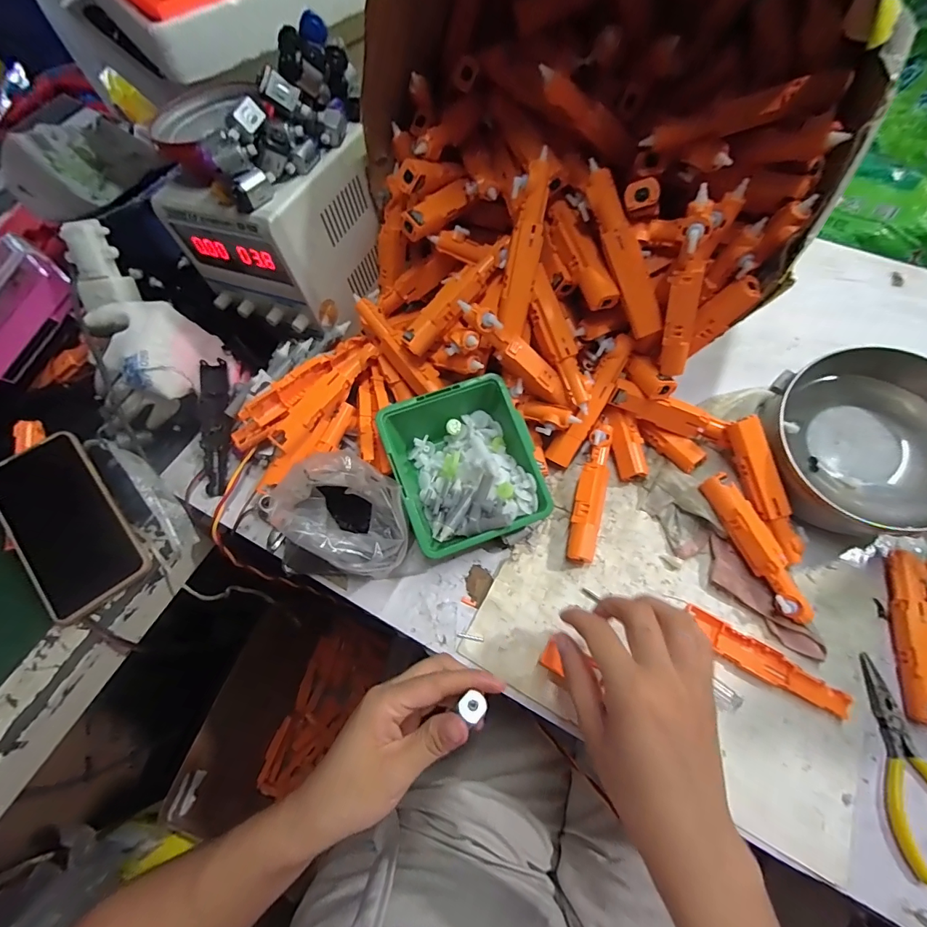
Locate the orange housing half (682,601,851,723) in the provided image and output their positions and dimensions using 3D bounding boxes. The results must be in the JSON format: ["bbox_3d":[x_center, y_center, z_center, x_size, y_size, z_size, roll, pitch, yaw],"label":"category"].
[{"bbox_3d":[0.225,0.148,0.322,0.118,0.006,0.024,28,69,16],"label":"orange housing half"}]

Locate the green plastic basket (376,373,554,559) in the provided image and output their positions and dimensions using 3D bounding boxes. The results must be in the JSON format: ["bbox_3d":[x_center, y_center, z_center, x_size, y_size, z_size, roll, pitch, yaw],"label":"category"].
[{"bbox_3d":[0.001,0.005,0.358,0.113,0.067,0.125,-18,66,-7],"label":"green plastic basket"}]

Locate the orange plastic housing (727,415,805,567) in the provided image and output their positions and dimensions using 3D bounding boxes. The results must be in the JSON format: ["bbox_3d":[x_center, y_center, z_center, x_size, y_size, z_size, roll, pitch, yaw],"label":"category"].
[{"bbox_3d":[0.244,0.022,0.347,0.022,0.020,0.118,-21,88,-6],"label":"orange plastic housing"}]

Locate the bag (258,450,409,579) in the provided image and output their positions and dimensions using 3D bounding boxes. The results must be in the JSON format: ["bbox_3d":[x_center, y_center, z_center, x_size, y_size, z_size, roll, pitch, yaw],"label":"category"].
[{"bbox_3d":[-0.094,0.044,0.335,0.103,0.079,0.081,-1,65,1],"label":"bag"}]

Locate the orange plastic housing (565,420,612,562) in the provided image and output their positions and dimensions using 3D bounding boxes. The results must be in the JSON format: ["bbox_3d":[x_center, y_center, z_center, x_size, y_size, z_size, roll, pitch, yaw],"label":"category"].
[{"bbox_3d":[0.109,0.020,0.366,0.024,0.030,0.125,13,66,10],"label":"orange plastic housing"}]

